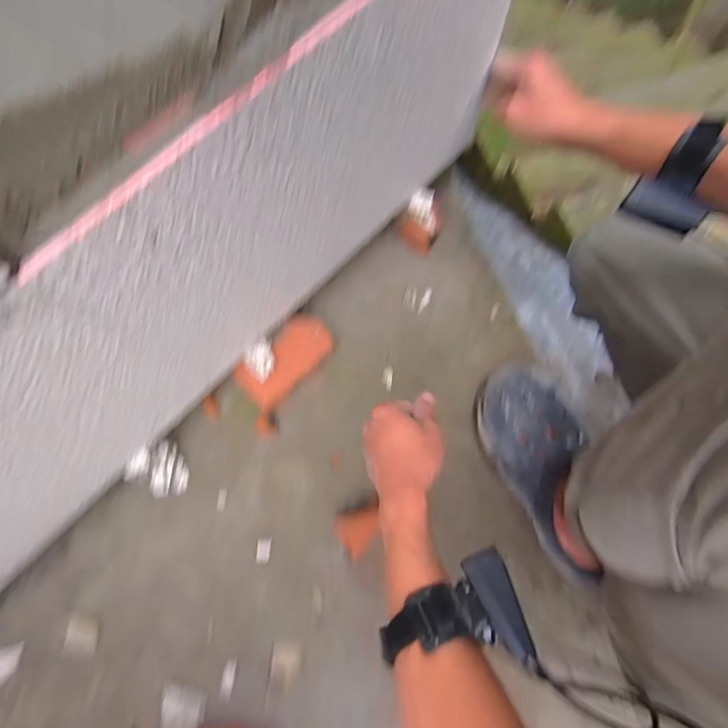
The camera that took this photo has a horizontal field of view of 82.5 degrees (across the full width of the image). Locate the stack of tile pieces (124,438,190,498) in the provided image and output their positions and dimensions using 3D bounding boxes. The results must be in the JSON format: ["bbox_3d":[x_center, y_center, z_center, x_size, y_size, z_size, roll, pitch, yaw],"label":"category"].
[{"bbox_3d":[-0.269,0.131,0.542,0.045,0.075,0.070,-15,75,-2],"label":"stack of tile pieces"}]

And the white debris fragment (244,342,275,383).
[{"bbox_3d":[-0.136,-0.005,0.549,0.043,0.007,0.043,-2,96,-21],"label":"white debris fragment"}]

